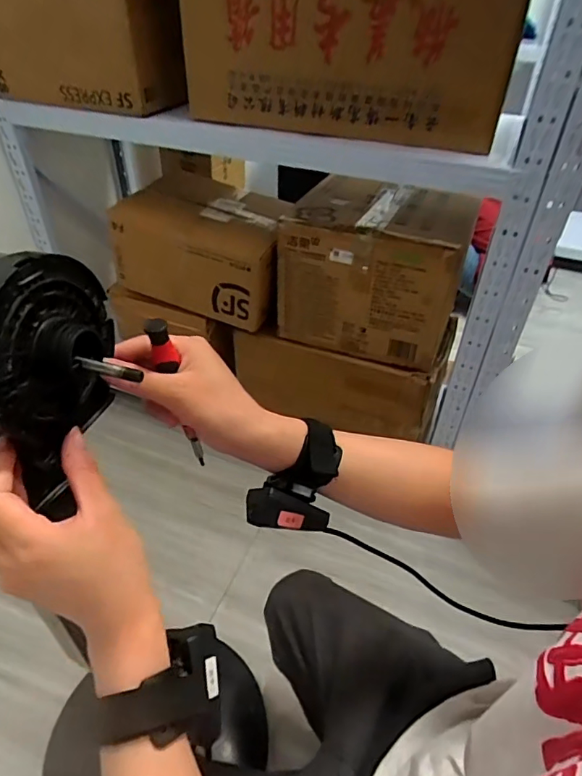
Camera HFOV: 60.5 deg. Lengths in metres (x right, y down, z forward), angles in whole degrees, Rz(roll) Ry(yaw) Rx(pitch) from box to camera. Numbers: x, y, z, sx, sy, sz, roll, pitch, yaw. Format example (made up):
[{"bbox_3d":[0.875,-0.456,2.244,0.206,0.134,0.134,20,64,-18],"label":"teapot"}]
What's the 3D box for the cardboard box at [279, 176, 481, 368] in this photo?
[{"bbox_3d":[0.195,-0.279,1.184,0.390,0.290,0.303,13,42,12],"label":"cardboard box"}]

